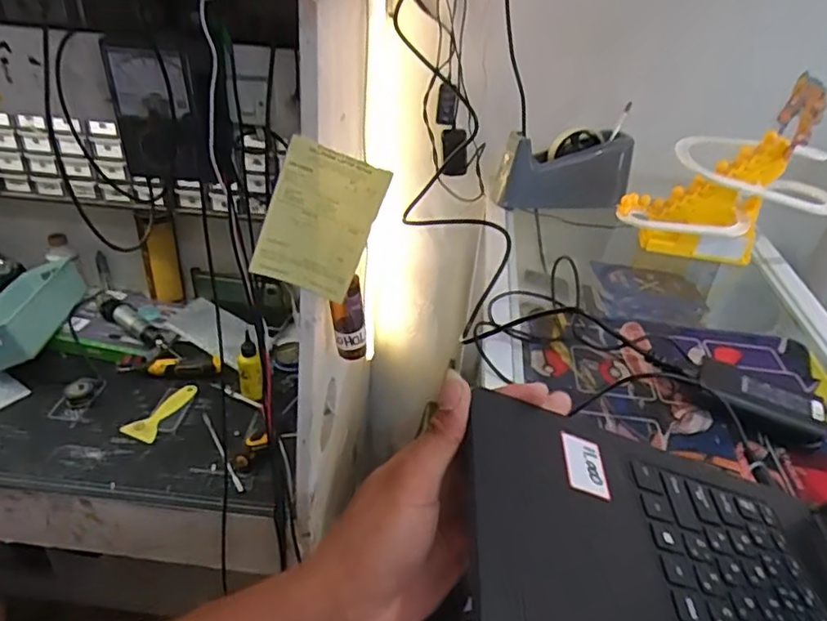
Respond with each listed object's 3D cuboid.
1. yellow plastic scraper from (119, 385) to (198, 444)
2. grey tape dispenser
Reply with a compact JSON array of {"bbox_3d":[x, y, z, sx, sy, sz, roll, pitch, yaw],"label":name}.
[{"bbox_3d":[-0.384,0.151,0.932,0.046,0.011,0.123,13,35,14],"label":"yellow plastic scraper"},{"bbox_3d":[0.237,-0.213,0.961,0.211,0.124,0.067,-9,36,-18],"label":"grey tape dispenser"}]

